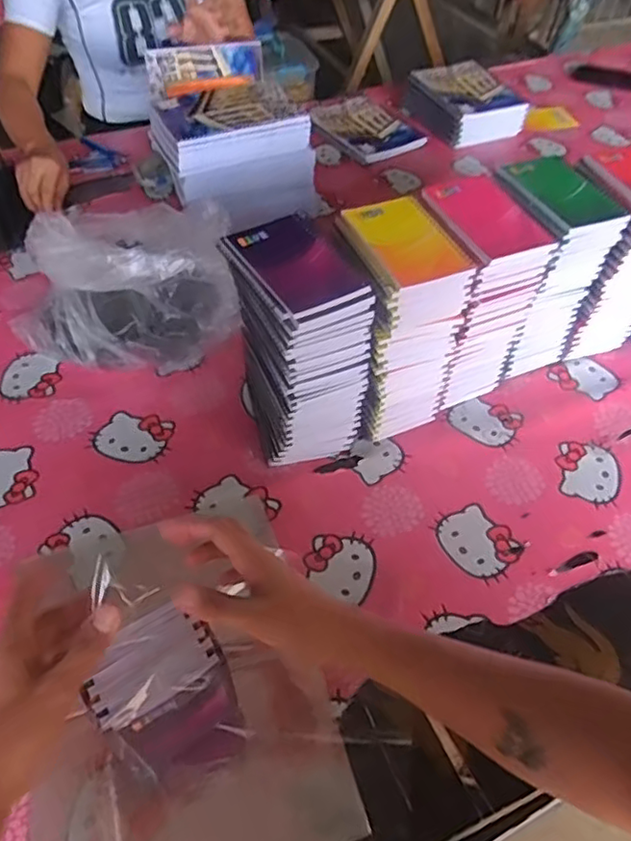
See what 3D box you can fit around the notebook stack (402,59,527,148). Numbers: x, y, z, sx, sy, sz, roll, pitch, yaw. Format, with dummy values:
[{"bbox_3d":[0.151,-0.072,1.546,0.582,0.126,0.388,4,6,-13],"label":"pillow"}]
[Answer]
[{"bbox_3d":[0.289,-0.617,1.212,0.159,0.069,0.215,-18,53,-16],"label":"notebook stack"}]

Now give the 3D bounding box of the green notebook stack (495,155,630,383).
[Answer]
[{"bbox_3d":[0.266,-0.173,0.750,0.105,0.232,0.133,-10,51,-9],"label":"green notebook stack"}]

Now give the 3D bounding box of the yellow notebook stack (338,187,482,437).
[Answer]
[{"bbox_3d":[0.087,-0.104,0.683,0.100,0.229,0.129,-14,52,-12],"label":"yellow notebook stack"}]

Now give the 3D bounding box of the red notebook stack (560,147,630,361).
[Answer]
[{"bbox_3d":[0.359,-0.191,0.766,0.109,0.231,0.127,-13,52,-11],"label":"red notebook stack"}]

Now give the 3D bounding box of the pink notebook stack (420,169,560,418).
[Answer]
[{"bbox_3d":[0.173,-0.135,0.709,0.111,0.228,0.125,-20,54,-17],"label":"pink notebook stack"}]

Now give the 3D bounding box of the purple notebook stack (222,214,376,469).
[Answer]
[{"bbox_3d":[-0.016,-0.076,0.656,0.112,0.231,0.135,-18,53,-15],"label":"purple notebook stack"}]

